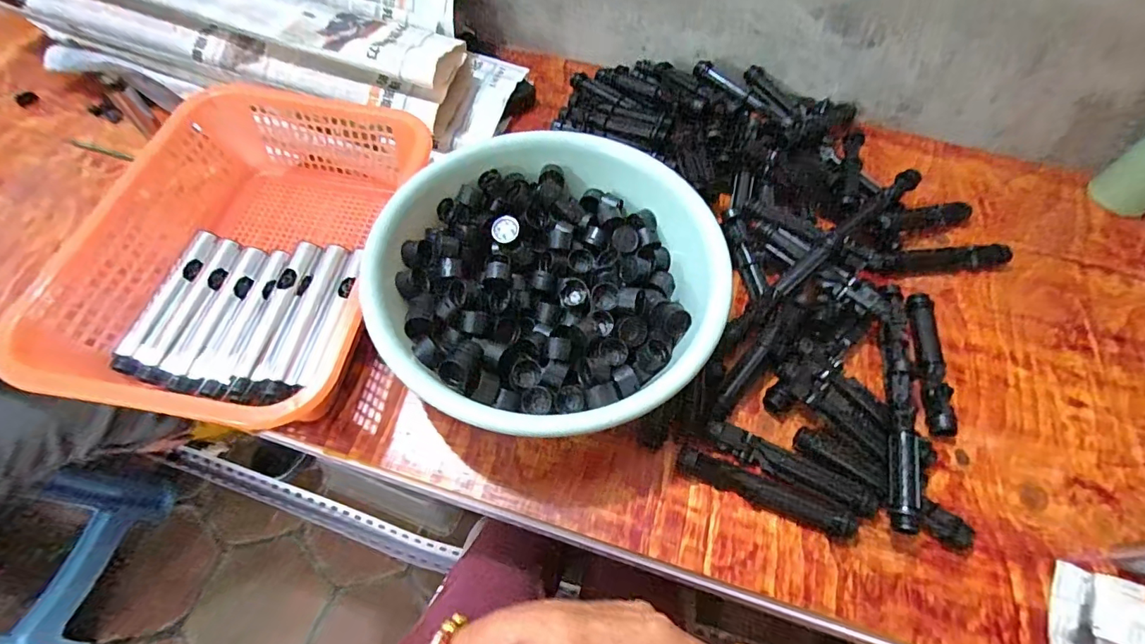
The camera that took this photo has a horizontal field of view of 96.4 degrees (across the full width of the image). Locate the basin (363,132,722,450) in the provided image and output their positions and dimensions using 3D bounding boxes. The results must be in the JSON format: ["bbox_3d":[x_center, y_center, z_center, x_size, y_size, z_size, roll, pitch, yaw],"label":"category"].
[{"bbox_3d":[-0.022,-0.039,0.471,0.285,0.092,0.289,2,60,-3],"label":"basin"}]

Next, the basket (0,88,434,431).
[{"bbox_3d":[-0.290,-0.071,0.486,0.253,0.097,0.326,10,60,2],"label":"basket"}]

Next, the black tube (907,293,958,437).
[{"bbox_3d":[0.342,0.039,0.492,0.027,0.022,0.143,8,60,1],"label":"black tube"}]

